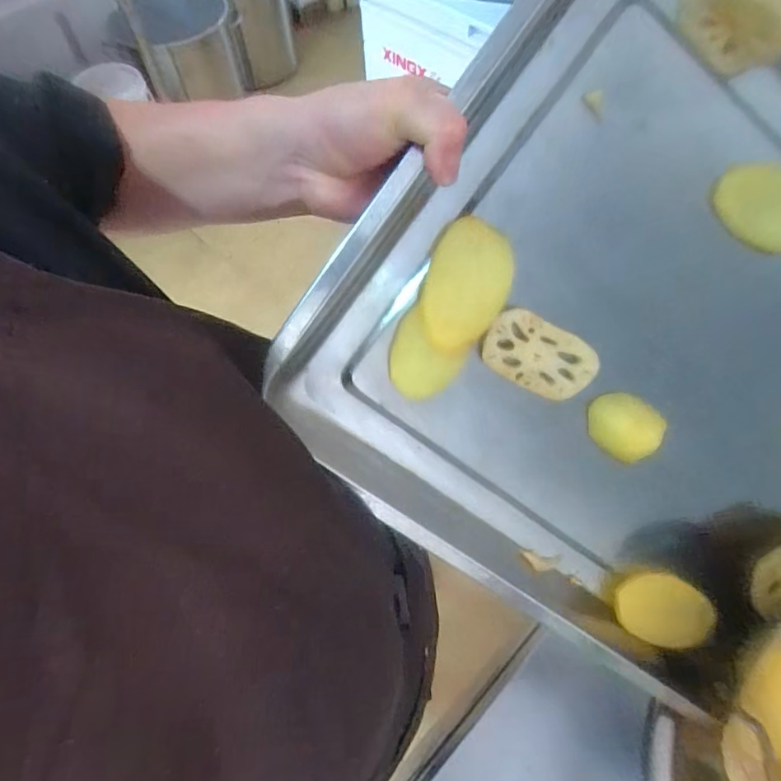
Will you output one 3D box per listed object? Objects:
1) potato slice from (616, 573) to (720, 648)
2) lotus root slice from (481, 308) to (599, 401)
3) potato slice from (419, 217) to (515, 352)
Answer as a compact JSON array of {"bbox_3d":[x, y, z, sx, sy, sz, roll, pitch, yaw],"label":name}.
[{"bbox_3d":[0.219,0.175,0.425,0.085,0.004,0.053,24,94,-7],"label":"potato slice"},{"bbox_3d":[0.098,-0.021,0.353,0.077,0.045,0.004,25,21,-12],"label":"lotus root slice"},{"bbox_3d":[0.047,-0.065,0.339,0.051,0.079,0.004,17,16,-3],"label":"potato slice"}]

